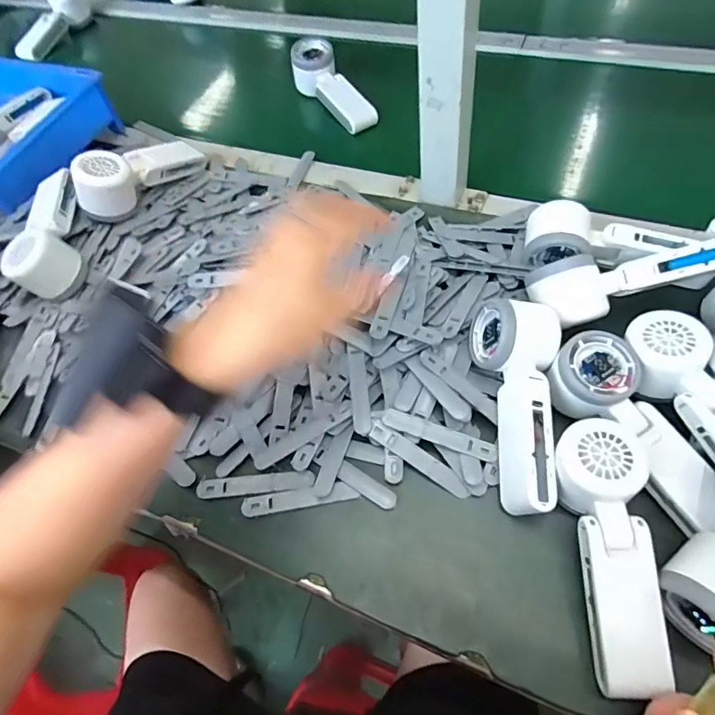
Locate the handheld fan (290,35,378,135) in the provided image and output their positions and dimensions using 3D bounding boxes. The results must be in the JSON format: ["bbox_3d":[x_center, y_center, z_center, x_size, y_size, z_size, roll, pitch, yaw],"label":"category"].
[{"bbox_3d":[-0.036,-0.373,0.656,0.062,0.050,0.164,-29,59,-11],"label":"handheld fan"}]

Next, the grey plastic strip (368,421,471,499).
[{"bbox_3d":[0.049,0.081,0.382,0.090,0.004,0.015,34,82,14],"label":"grey plastic strip"}]

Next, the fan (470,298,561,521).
[{"bbox_3d":[0.120,0.034,0.373,0.067,0.063,0.167,6,63,11],"label":"fan"}]

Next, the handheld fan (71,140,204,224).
[{"bbox_3d":[-0.250,-0.218,0.559,0.048,0.064,0.160,20,44,15],"label":"handheld fan"}]

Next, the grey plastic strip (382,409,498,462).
[{"bbox_3d":[0.066,0.062,0.386,0.093,0.004,0.016,18,74,10],"label":"grey plastic strip"}]

